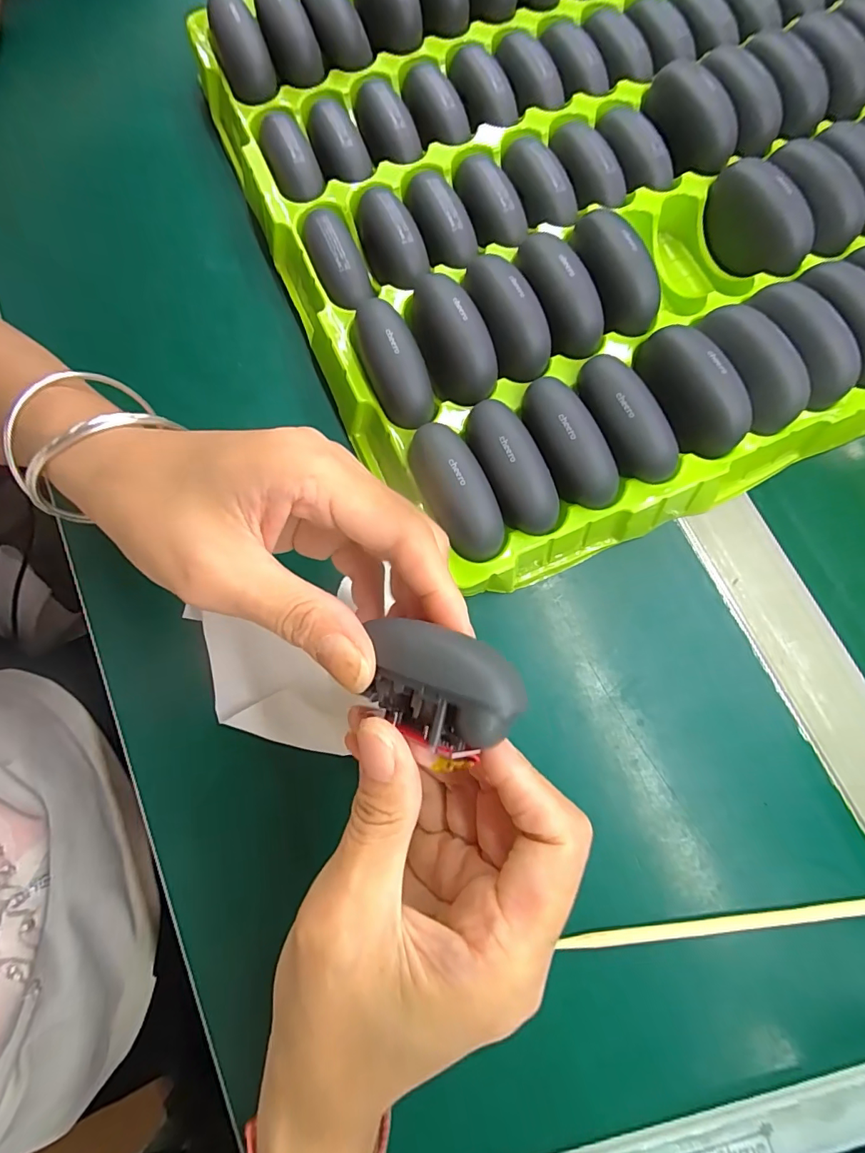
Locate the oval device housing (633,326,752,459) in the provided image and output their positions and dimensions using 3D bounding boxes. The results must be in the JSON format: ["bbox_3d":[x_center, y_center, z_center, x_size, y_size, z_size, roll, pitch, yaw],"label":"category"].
[{"bbox_3d":[0.125,-0.090,0.224,0.027,0.023,0.065,-22,79,-5],"label":"oval device housing"}]

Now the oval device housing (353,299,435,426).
[{"bbox_3d":[-0.020,-0.105,0.229,0.023,0.019,0.067,-25,79,-5],"label":"oval device housing"}]

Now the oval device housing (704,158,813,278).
[{"bbox_3d":[0.174,-0.189,0.255,0.020,0.039,0.062,-27,85,-36],"label":"oval device housing"}]

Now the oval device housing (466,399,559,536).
[{"bbox_3d":[0.036,-0.049,0.215,0.023,0.024,0.064,-26,90,-7],"label":"oval device housing"}]

